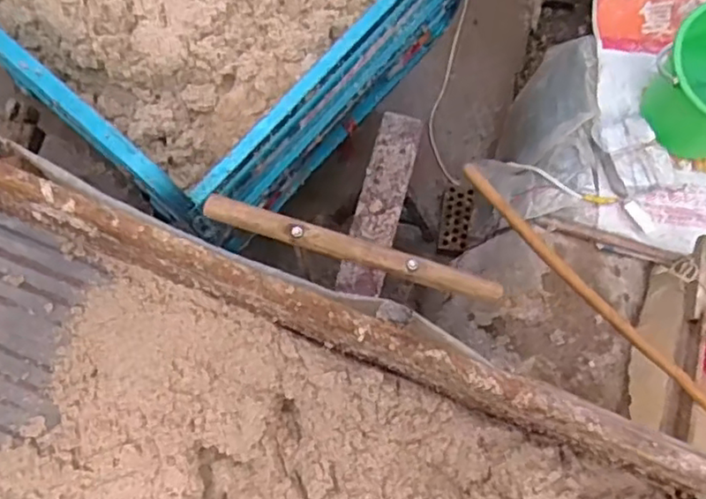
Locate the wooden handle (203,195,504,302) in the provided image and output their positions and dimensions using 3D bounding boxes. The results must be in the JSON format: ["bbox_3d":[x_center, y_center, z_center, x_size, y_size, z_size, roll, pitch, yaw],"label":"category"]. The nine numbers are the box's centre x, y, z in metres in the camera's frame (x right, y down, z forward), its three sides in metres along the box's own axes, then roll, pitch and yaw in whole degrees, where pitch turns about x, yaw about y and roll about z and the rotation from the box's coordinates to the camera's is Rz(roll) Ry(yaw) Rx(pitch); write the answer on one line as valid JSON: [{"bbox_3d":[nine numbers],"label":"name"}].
[{"bbox_3d":[-0.002,-0.001,0.815,0.380,0.022,0.029,17,76,4],"label":"wooden handle"}]

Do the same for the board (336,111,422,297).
[{"bbox_3d":[0.076,-0.130,1.745,0.123,0.049,0.521,14,76,3],"label":"board"}]

